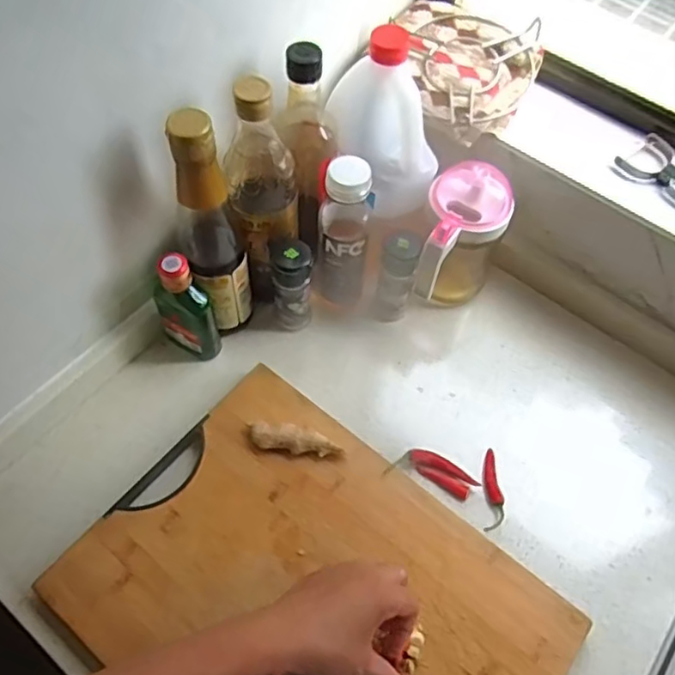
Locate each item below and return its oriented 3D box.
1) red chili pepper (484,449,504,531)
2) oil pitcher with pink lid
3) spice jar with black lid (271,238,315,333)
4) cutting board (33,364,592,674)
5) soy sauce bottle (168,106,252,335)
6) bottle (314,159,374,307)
[{"bbox_3d":[0.146,0.142,0.578,0.017,0.011,0.081,8,59,2],"label":"red chili pepper"},{"bbox_3d":[0.120,-0.088,0.639,0.082,0.143,0.110,22,60,10],"label":"oil pitcher with pink lid"},{"bbox_3d":[-0.046,-0.052,0.626,0.039,0.099,0.041,1,59,-2],"label":"spice jar with black lid"},{"bbox_3d":[-0.021,0.222,0.508,0.370,0.032,0.278,35,64,17],"label":"cutting board"},{"bbox_3d":[-0.113,-0.090,0.553,0.057,0.242,0.055,-15,61,-11],"label":"soy sauce bottle"},{"bbox_3d":[0.005,-0.095,0.606,0.048,0.170,0.046,4,59,0],"label":"bottle"}]

